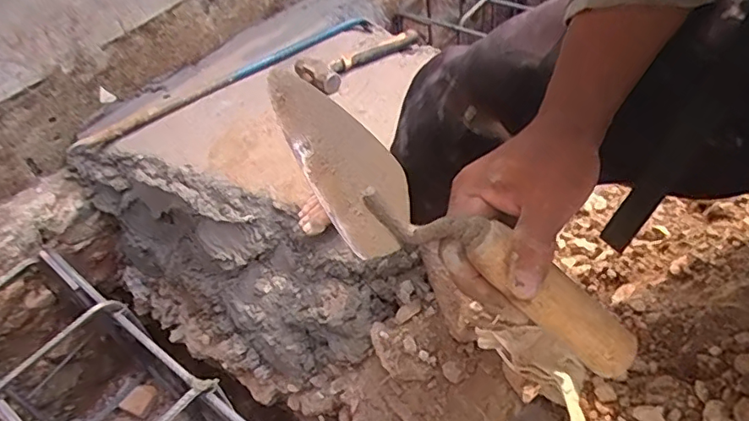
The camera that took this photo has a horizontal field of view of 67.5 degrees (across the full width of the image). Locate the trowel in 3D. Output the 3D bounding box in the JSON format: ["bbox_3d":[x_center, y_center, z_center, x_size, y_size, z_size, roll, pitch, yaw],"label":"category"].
[{"bbox_3d":[0.042,0.015,0.326,0.254,0.047,0.069,36,55,1],"label":"trowel"}]

